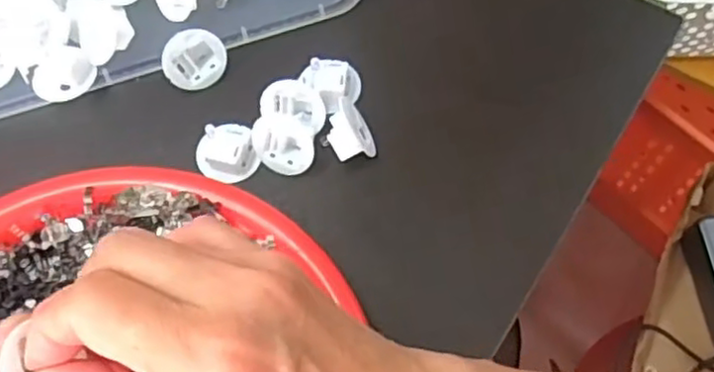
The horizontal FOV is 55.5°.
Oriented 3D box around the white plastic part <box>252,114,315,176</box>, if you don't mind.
[{"bbox_3d":[-0.037,-0.021,0.340,0.033,0.011,0.029,16,98,10],"label":"white plastic part"}]

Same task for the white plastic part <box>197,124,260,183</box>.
[{"bbox_3d":[-0.066,-0.017,0.343,0.030,0.013,0.030,0,66,0],"label":"white plastic part"}]

